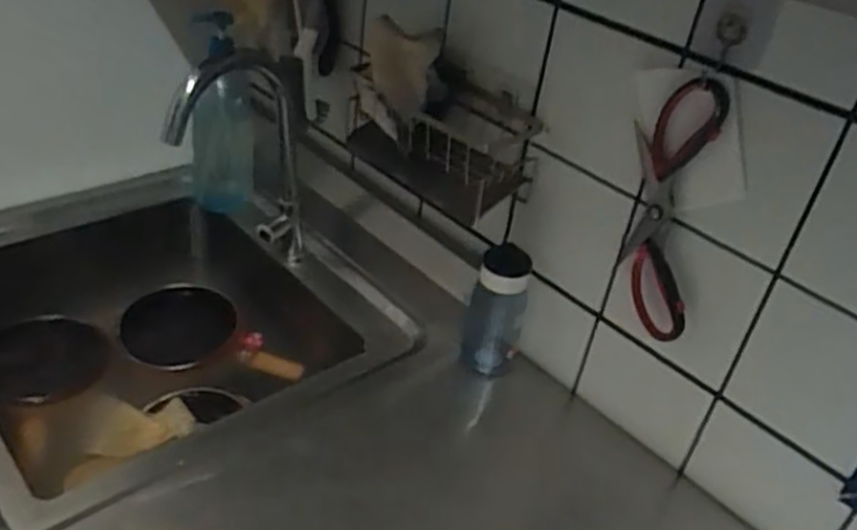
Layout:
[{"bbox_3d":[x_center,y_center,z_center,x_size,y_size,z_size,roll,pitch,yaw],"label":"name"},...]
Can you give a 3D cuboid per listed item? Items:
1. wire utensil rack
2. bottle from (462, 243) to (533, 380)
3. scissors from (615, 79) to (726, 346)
[{"bbox_3d":[0.000,-0.143,0.889,0.098,0.128,0.238,-19,43,-34],"label":"wire utensil rack"},{"bbox_3d":[0.081,0.058,0.900,0.065,0.156,0.063,10,34,3],"label":"bottle"},{"bbox_3d":[0.226,-0.050,0.722,0.016,0.260,0.089,-17,31,-33],"label":"scissors"}]

